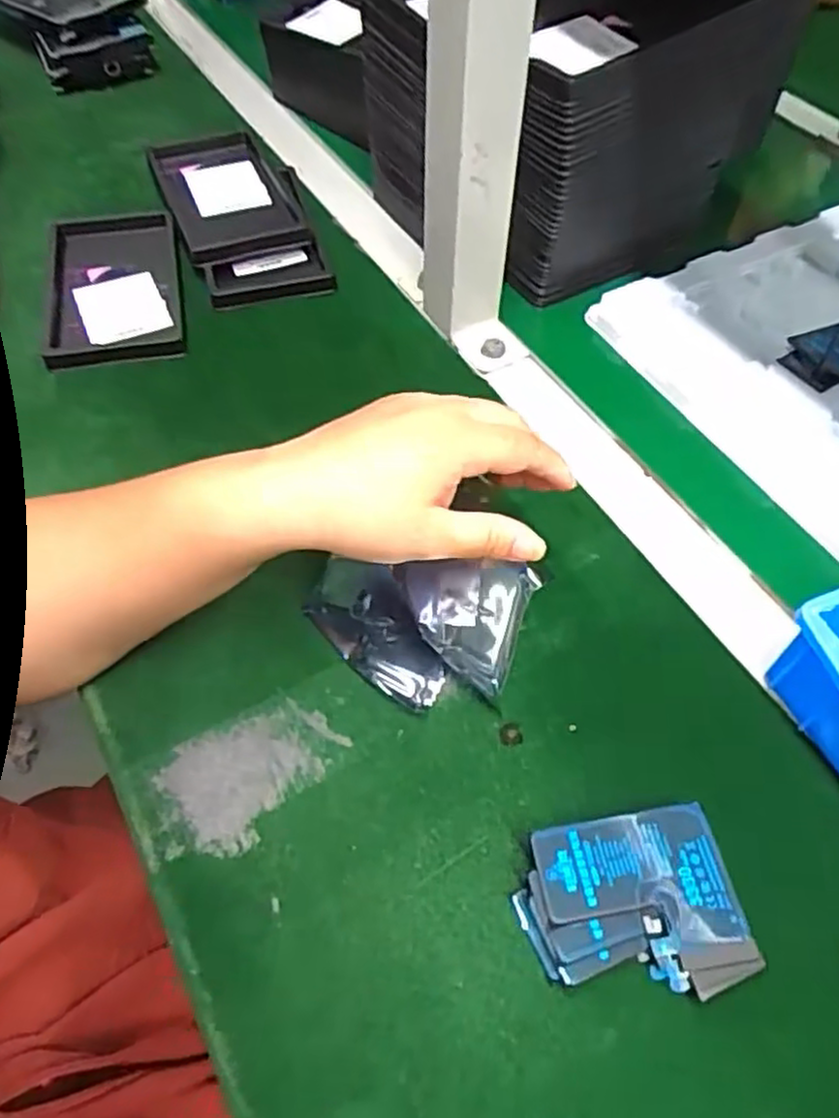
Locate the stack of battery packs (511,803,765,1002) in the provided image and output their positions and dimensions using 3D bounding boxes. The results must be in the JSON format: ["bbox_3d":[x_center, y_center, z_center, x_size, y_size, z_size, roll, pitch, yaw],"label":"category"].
[{"bbox_3d":[0.084,0.142,0.298,0.083,0.026,0.064,-8,56,-6],"label":"stack of battery packs"}]

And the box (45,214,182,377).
[{"bbox_3d":[-0.221,-0.194,0.526,0.092,0.016,0.155,-11,56,-8],"label":"box"}]

